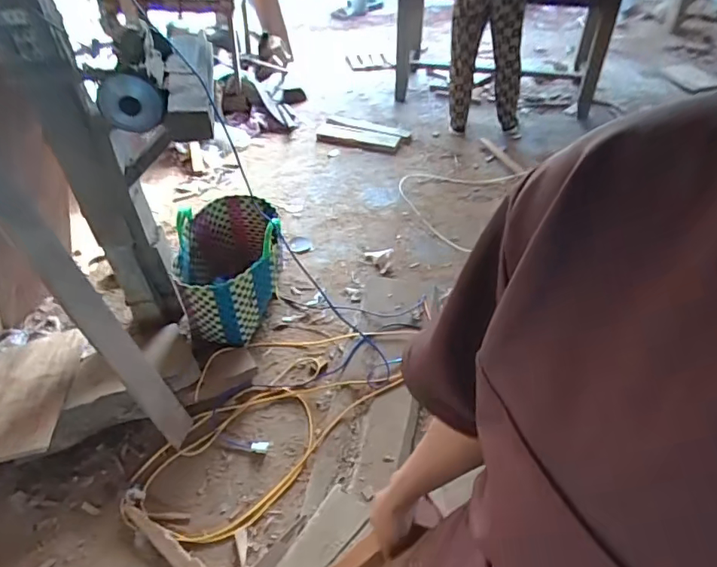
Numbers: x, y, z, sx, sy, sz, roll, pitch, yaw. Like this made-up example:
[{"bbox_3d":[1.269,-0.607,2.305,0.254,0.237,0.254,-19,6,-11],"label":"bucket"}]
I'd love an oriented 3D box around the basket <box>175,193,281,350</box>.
[{"bbox_3d":[-0.436,-0.067,1.772,0.331,0.403,0.432,-12,45,-11],"label":"basket"}]

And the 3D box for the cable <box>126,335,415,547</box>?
[{"bbox_3d":[-0.274,0.352,1.578,0.928,0.066,0.491,-34,54,-30],"label":"cable"}]

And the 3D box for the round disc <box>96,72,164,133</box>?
[{"bbox_3d":[-0.528,-0.404,1.189,0.131,0.153,0.041,25,44,-25],"label":"round disc"}]

